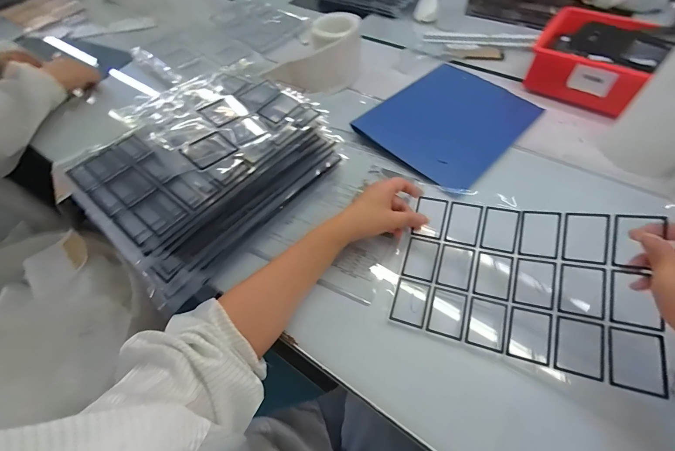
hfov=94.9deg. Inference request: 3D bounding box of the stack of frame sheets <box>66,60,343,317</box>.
[{"bbox_3d":[-0.182,-0.086,0.456,0.201,0.137,0.325,35,64,23],"label":"stack of frame sheets"}]

